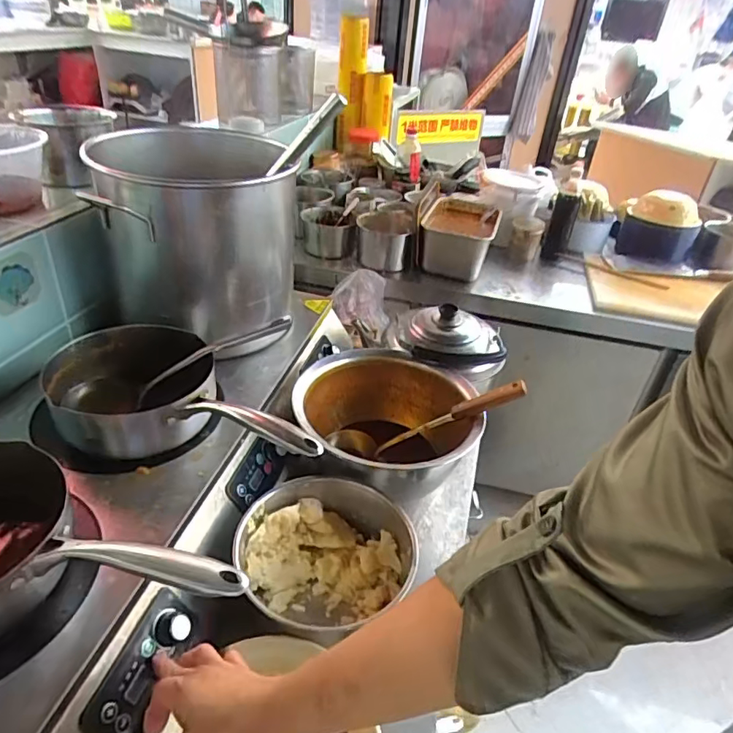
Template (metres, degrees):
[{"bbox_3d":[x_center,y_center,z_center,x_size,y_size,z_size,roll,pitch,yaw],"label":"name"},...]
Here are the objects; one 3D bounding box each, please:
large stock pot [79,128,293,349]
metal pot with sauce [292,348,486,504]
[{"bbox_3d":[-0.255,-0.214,0.833,0.272,0.245,0.292,-5,36,-15],"label":"large stock pot"},{"bbox_3d":[0.036,0.107,0.860,0.253,0.159,0.286,-3,36,-13],"label":"metal pot with sauce"}]

